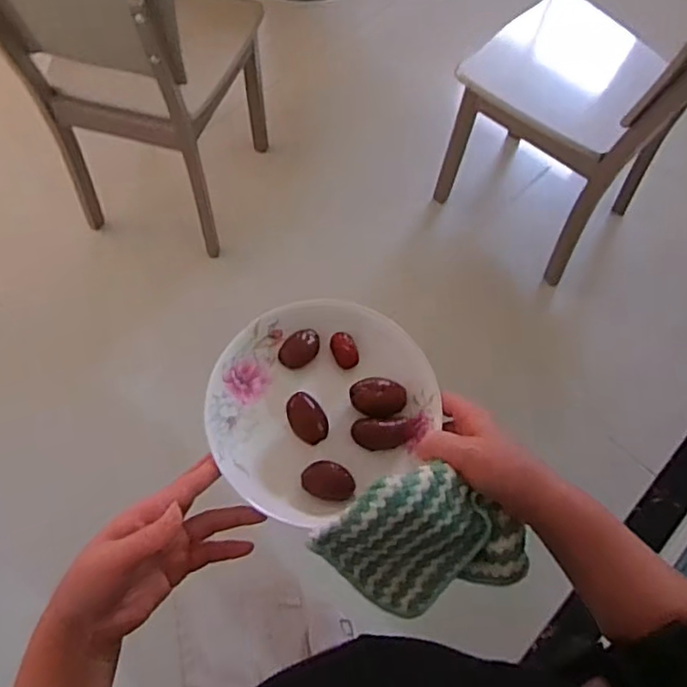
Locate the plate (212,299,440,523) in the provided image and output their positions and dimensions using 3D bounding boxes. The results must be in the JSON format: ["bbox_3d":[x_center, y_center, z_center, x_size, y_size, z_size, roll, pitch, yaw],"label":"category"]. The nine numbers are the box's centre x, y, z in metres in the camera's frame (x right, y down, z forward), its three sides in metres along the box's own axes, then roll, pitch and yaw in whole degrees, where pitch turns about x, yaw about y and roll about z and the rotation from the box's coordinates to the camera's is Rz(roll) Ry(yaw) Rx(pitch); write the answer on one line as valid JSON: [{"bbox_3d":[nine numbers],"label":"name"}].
[{"bbox_3d":[-0.019,0.044,0.475,0.167,0.025,0.152,1,68,-2],"label":"plate"}]

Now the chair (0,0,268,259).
[{"bbox_3d":[-0.430,-0.598,1.249,0.396,0.771,0.377,12,68,3],"label":"chair"}]

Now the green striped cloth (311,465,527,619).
[{"bbox_3d":[0.054,0.138,0.419,0.135,0.024,0.100,38,97,-26],"label":"green striped cloth"}]

